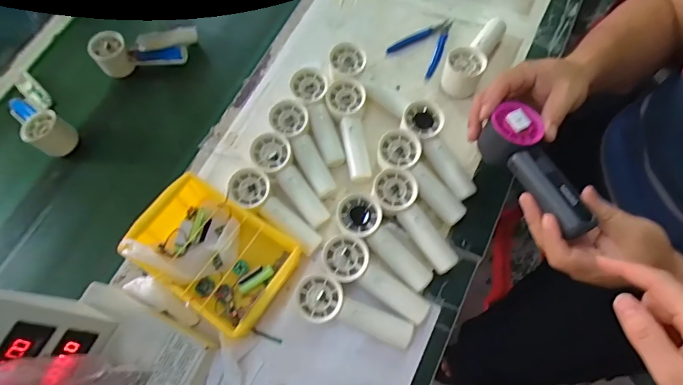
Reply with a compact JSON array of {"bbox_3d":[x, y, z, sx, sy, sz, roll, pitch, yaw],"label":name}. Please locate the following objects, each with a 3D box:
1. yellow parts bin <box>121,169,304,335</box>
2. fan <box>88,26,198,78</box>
[{"bbox_3d":[-0.168,0.075,0.508,0.203,0.059,0.139,28,74,17],"label":"yellow parts bin"},{"bbox_3d":[-0.341,-0.243,0.680,0.167,0.049,0.065,-4,68,5],"label":"fan"}]

